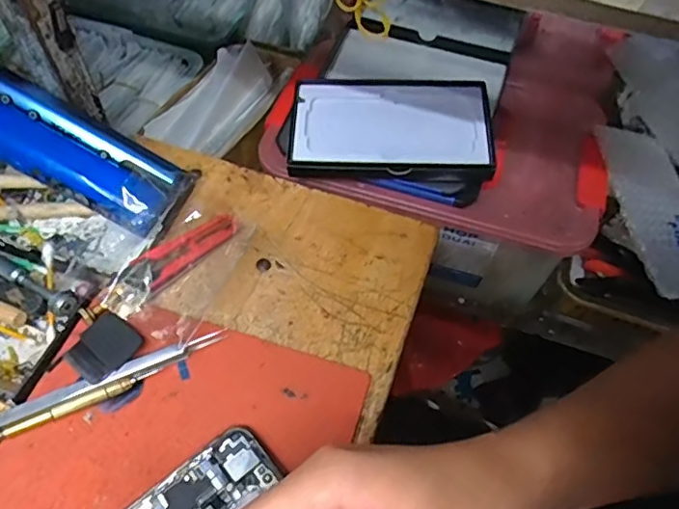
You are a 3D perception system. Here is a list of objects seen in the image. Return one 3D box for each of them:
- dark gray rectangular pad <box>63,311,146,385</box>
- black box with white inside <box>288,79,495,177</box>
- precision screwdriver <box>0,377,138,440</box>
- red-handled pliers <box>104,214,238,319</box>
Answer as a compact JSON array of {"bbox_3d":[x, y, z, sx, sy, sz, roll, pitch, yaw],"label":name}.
[{"bbox_3d":[-0.159,0.063,0.376,0.039,0.008,0.043,35,61,16],"label":"dark gray rectangular pad"},{"bbox_3d":[0.045,-0.116,0.501,0.173,0.016,0.102,1,64,4],"label":"black box with white inside"},{"bbox_3d":[-0.173,0.099,0.346,0.091,0.007,0.010,-20,61,-17],"label":"precision screwdriver"},{"bbox_3d":[-0.124,0.004,0.411,0.107,0.017,0.025,-39,68,-25],"label":"red-handled pliers"}]

